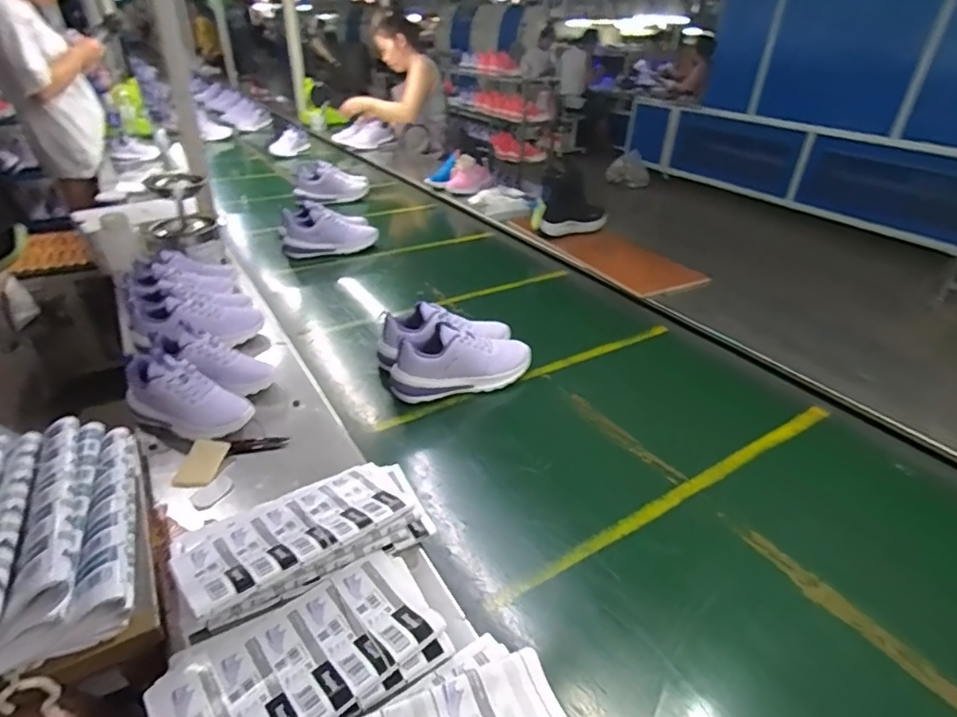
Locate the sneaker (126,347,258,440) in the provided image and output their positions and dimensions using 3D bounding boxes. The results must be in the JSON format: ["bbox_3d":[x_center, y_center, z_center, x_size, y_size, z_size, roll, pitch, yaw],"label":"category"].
[{"bbox_3d":[-0.430,0.053,0.781,0.180,0.088,0.084,19,32,18],"label":"sneaker"}]

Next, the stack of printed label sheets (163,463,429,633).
[{"bbox_3d":[-0.200,0.182,0.605,0.270,0.052,0.160,-20,39,-30],"label":"stack of printed label sheets"}]

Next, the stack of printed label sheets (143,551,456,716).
[{"bbox_3d":[-0.162,0.280,0.492,0.247,0.033,0.144,-20,39,-29],"label":"stack of printed label sheets"}]

